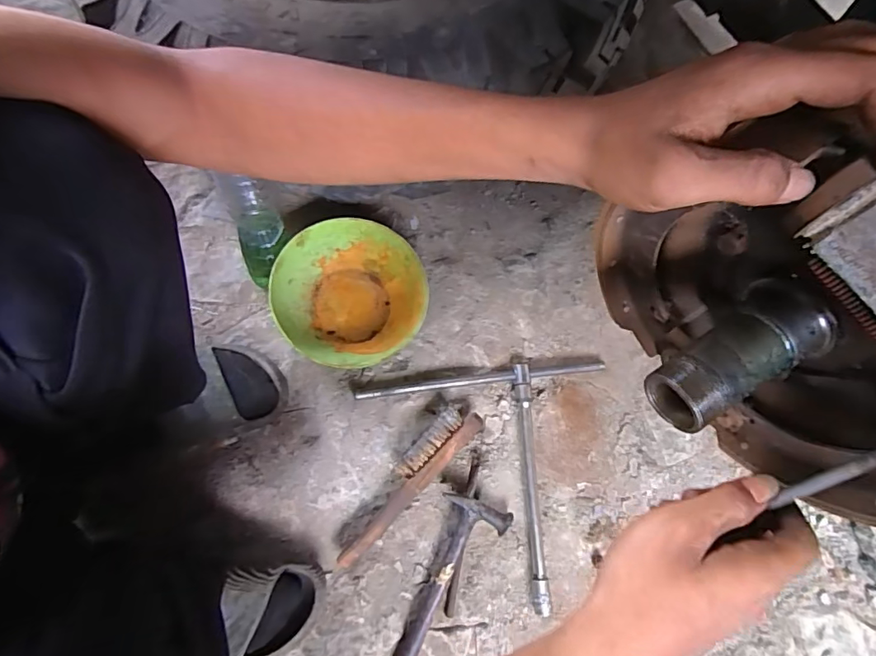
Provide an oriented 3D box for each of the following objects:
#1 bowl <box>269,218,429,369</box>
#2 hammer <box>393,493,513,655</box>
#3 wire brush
[{"bbox_3d":[-0.116,-0.040,0.669,0.190,0.088,0.197,1,74,-4],"label":"bowl"},{"bbox_3d":[0.020,0.311,0.592,0.087,0.031,0.201,18,74,4],"label":"hammer"},{"bbox_3d":[-0.038,0.195,0.622,0.054,0.037,0.240,41,75,7],"label":"wire brush"}]

